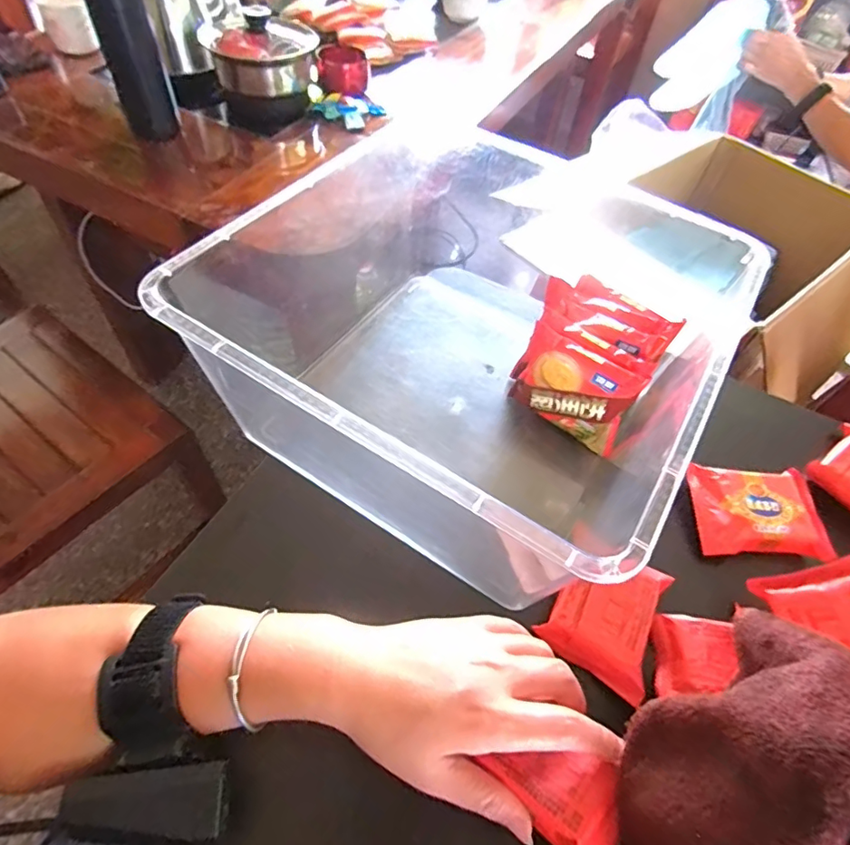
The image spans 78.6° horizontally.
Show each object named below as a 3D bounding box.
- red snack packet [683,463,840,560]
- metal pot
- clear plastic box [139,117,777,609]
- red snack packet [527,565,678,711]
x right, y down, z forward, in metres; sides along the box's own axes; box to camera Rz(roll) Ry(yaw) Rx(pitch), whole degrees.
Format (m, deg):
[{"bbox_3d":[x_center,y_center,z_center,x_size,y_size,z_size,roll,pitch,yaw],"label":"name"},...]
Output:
[{"bbox_3d":[0.248,0.065,0.389,0.088,0.015,0.071,6,54,0],"label":"red snack packet"},{"bbox_3d":[-0.256,-0.586,0.815,0.163,0.098,0.128,5,54,-1],"label":"metal pot"},{"bbox_3d":[0.044,-0.047,0.380,0.283,0.153,0.298,34,59,18],"label":"clear plastic box"},{"bbox_3d":[0.120,0.122,0.336,0.064,0.014,0.082,30,57,16],"label":"red snack packet"}]

